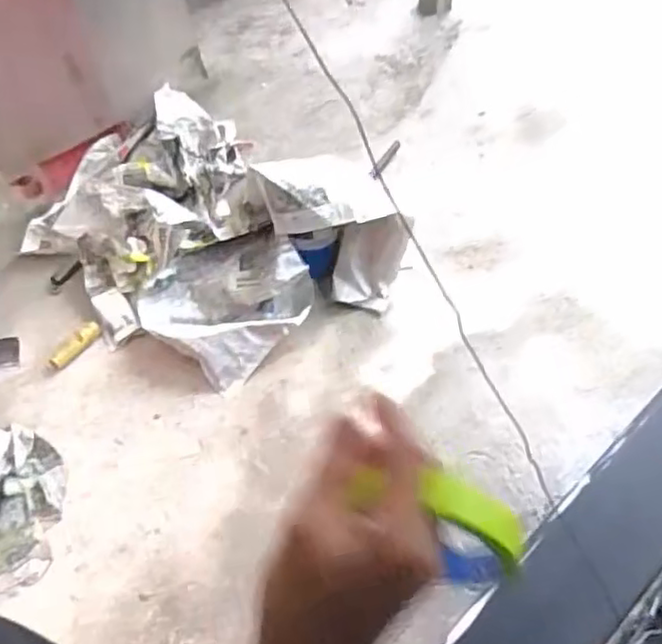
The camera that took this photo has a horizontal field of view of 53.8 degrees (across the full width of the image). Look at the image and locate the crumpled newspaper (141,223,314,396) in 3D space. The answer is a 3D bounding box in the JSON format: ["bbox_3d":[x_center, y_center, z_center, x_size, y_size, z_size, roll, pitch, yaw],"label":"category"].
[{"bbox_3d":[-0.278,-0.080,1.659,0.412,0.156,0.385,37,62,27],"label":"crumpled newspaper"}]

